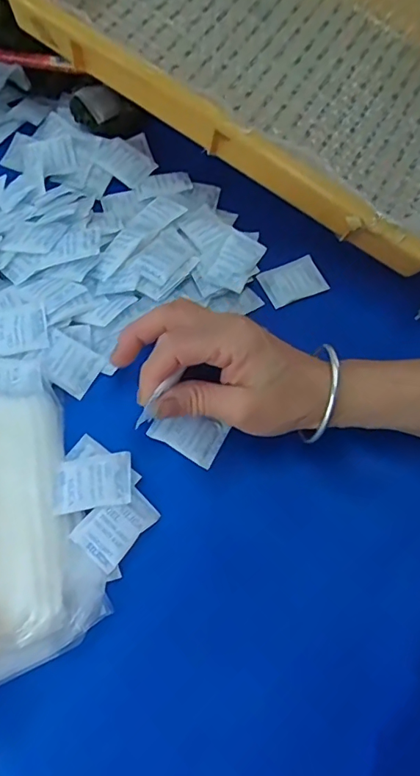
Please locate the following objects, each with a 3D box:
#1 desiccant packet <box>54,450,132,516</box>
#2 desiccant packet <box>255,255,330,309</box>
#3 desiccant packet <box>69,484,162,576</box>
[{"bbox_3d":[-0.071,0.057,0.297,0.046,0.004,0.032,-8,68,-5],"label":"desiccant packet"},{"bbox_3d":[0.063,-0.082,0.372,0.046,0.004,0.033,-22,70,-11],"label":"desiccant packet"},{"bbox_3d":[-0.056,0.082,0.293,0.032,0.007,0.046,40,72,13],"label":"desiccant packet"}]

